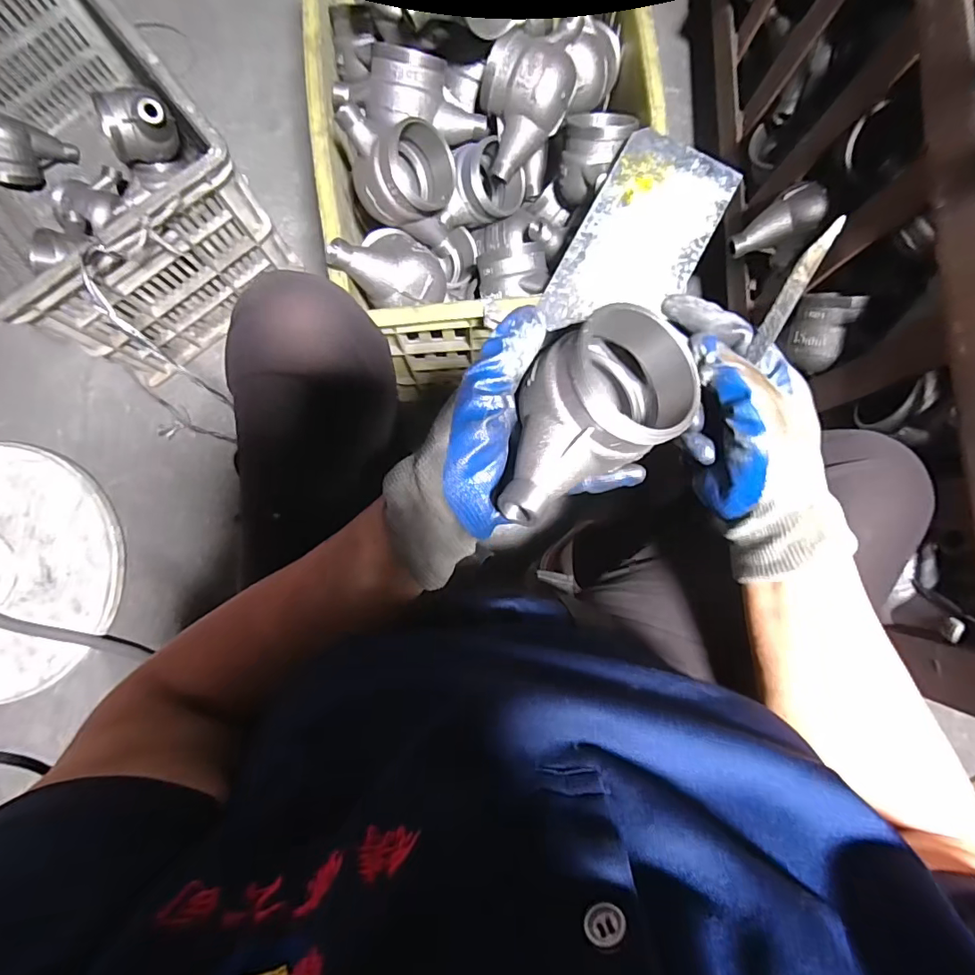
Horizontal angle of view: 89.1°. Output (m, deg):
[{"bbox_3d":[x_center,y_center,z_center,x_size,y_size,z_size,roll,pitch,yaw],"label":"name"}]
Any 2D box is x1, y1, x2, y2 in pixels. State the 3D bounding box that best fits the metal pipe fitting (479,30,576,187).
[{"bbox_3d":[0.036,-0.416,0.535,0.091,0.115,0.076,43,40,-13],"label":"metal pipe fitting"}]

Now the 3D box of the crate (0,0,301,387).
[{"bbox_3d":[-0.547,-0.436,0.683,0.312,0.279,0.454,-37,88,-5],"label":"crate"}]

